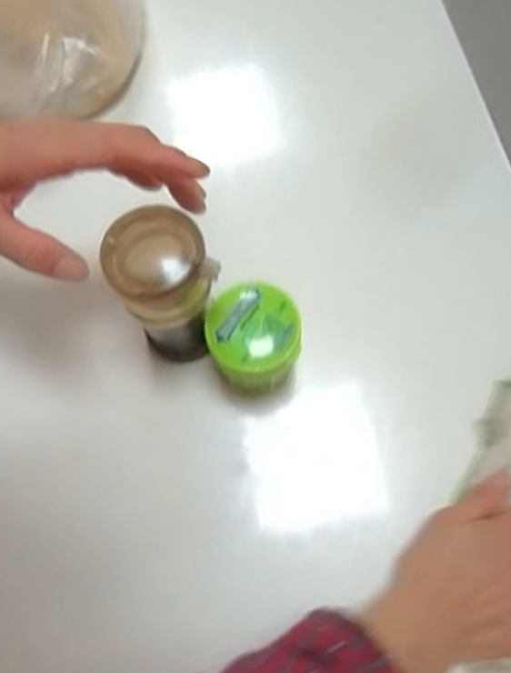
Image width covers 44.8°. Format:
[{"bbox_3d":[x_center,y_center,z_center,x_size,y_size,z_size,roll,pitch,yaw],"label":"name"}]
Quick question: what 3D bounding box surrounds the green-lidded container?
[{"bbox_3d":[-0.001,0.003,0.442,0.063,0.077,0.060,-1,72,2],"label":"green-lidded container"}]

